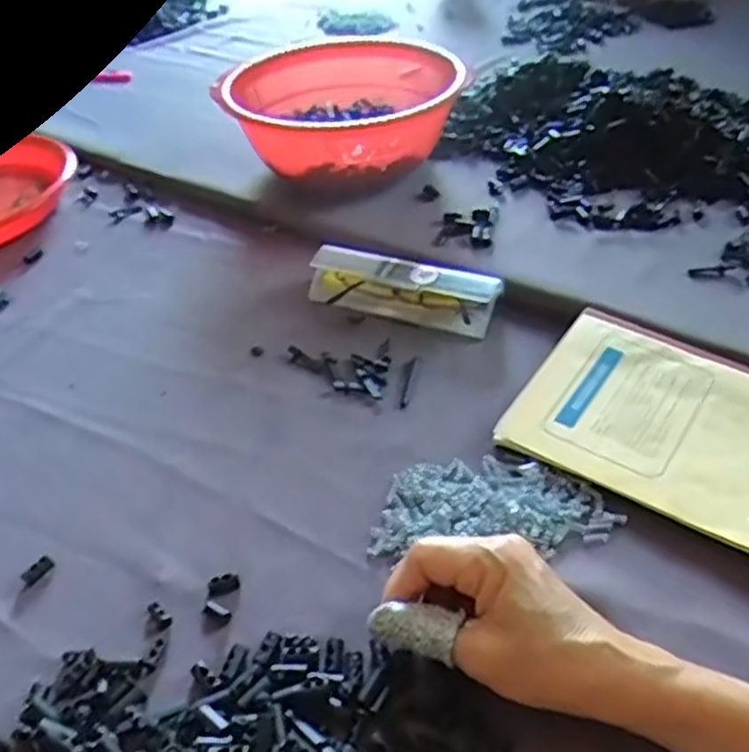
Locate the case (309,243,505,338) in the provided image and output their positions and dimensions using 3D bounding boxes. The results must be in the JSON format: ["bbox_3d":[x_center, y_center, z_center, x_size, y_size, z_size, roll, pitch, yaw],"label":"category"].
[{"bbox_3d":[0.021,-0.069,0.566,0.150,0.040,0.044,13,46,21],"label":"case"}]

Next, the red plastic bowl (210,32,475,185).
[{"bbox_3d":[-0.036,-0.276,0.731,0.223,0.096,0.273,-6,42,-2],"label":"red plastic bowl"}]

